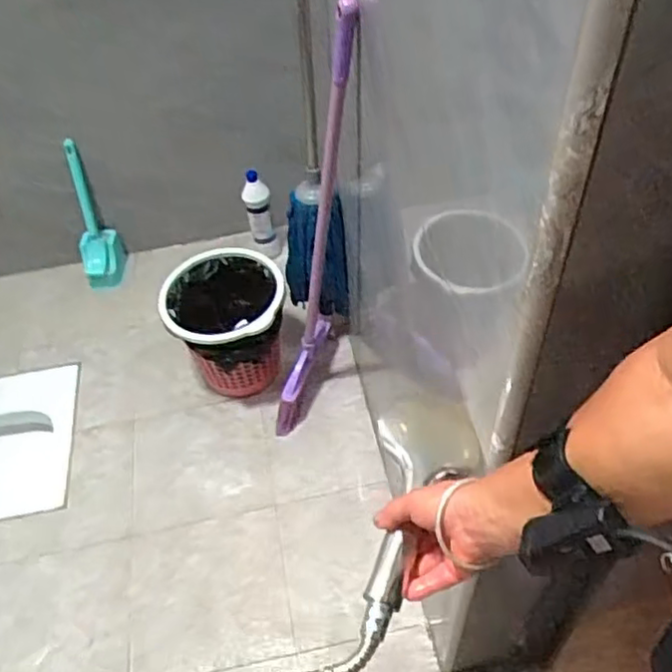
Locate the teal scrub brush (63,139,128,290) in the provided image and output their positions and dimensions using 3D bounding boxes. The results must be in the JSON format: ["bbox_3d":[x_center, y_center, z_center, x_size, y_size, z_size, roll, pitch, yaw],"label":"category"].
[{"bbox_3d":[-0.679,-0.302,1.809,0.128,0.404,0.124,-21,52,-12],"label":"teal scrub brush"}]

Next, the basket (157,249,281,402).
[{"bbox_3d":[-0.250,-0.010,1.590,0.276,0.281,0.261,-10,51,-4],"label":"basket"}]

